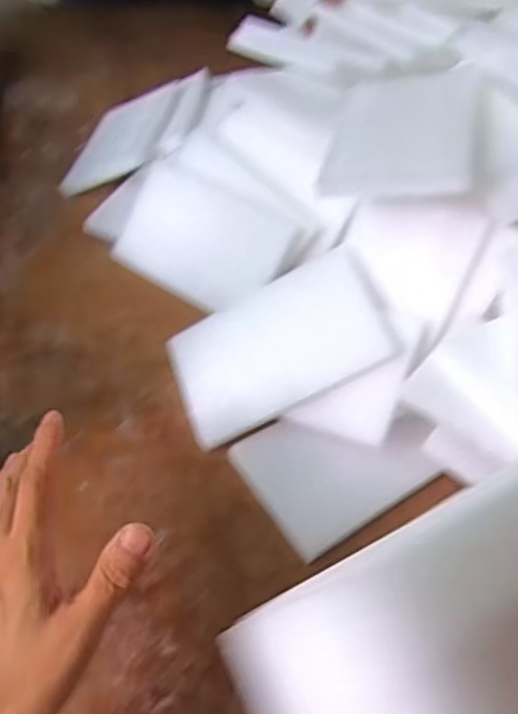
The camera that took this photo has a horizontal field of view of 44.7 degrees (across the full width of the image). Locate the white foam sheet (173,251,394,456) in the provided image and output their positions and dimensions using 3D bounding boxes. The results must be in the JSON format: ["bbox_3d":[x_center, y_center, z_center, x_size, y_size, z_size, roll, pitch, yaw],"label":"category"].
[{"bbox_3d":[0.015,-0.010,0.531,0.179,0.010,0.106,-27,72,4],"label":"white foam sheet"}]

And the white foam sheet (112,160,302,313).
[{"bbox_3d":[-0.060,-0.116,0.630,0.179,0.009,0.113,30,91,22],"label":"white foam sheet"}]

